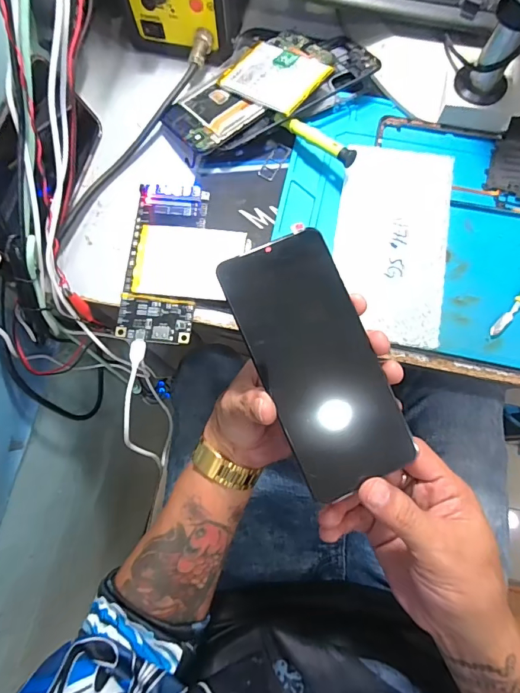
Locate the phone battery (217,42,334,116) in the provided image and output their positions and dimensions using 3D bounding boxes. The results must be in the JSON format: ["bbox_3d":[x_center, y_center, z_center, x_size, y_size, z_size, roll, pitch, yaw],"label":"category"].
[{"bbox_3d":[0.012,-0.247,0.380,0.085,0.005,0.063,37,81,20],"label":"phone battery"}]

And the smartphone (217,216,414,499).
[{"bbox_3d":[0.036,0.010,0.259,0.071,0.014,0.157,-23,89,-1],"label":"smartphone"}]

